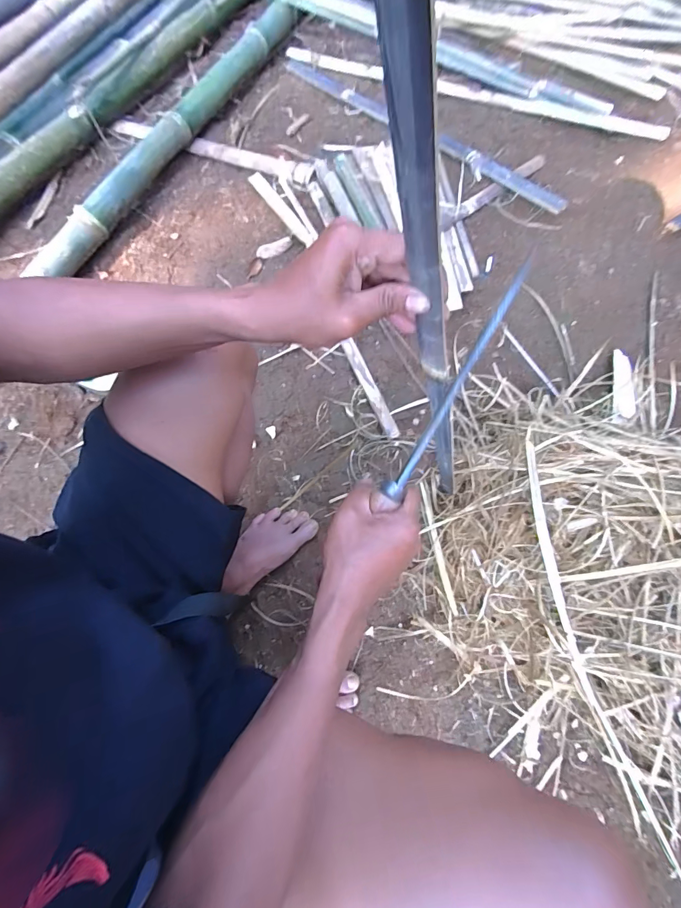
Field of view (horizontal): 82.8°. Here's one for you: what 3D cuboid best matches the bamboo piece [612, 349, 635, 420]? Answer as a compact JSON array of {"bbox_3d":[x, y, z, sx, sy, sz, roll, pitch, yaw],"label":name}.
[{"bbox_3d":[0.527,-0.125,0.722,0.038,0.014,0.173,19,61,6],"label":"bamboo piece"}]

